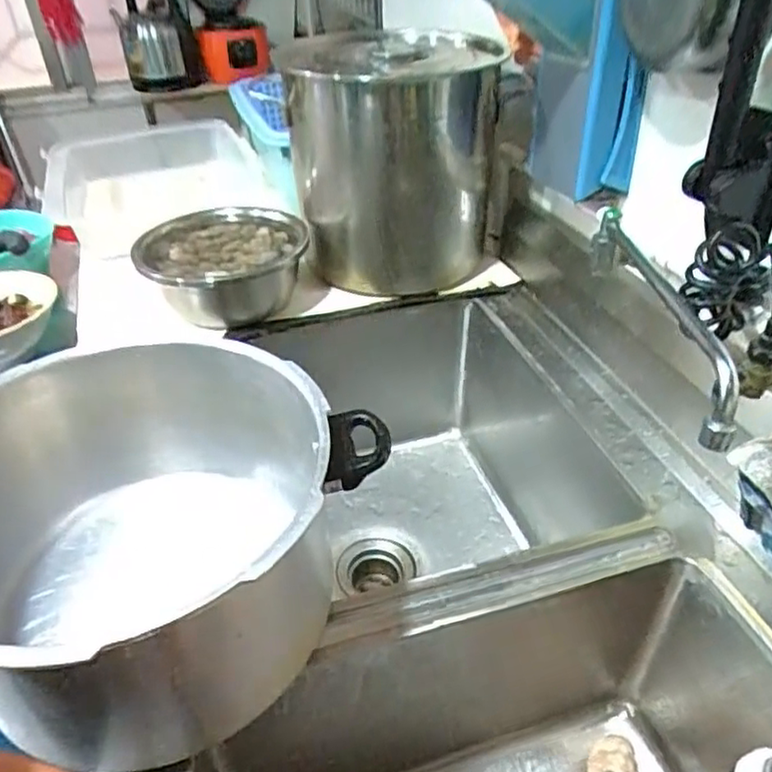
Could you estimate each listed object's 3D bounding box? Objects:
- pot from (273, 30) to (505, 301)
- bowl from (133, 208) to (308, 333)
[{"bbox_3d":[0.009,-0.354,0.977,0.293,0.309,0.326,-6,38,-2],"label":"pot"},{"bbox_3d":[-0.223,-0.170,0.901,0.218,0.093,0.219,-2,38,2],"label":"bowl"}]

